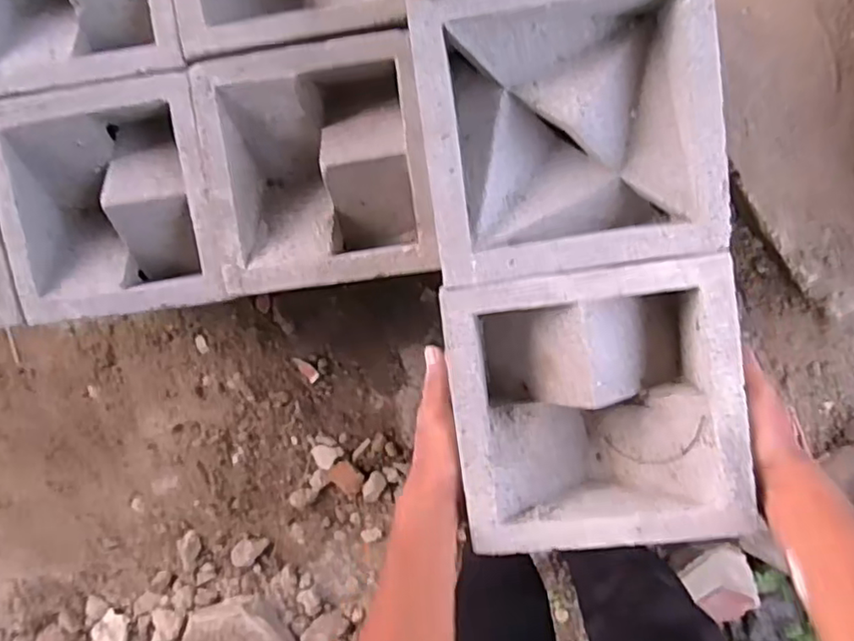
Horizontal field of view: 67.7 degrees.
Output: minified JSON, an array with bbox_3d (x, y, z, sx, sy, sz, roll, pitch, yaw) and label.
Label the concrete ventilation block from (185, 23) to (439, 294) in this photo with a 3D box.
[{"bbox_3d":[-0.097,-0.134,0.578,0.195,0.070,0.202,-7,96,5],"label":"concrete ventilation block"}]

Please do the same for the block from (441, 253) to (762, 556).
[{"bbox_3d":[0.123,0.064,0.480,0.198,0.075,0.199,-7,91,7],"label":"block"}]

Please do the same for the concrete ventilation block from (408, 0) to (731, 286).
[{"bbox_3d":[0.100,-0.134,0.452,0.196,0.079,0.193,-8,96,5],"label":"concrete ventilation block"}]

